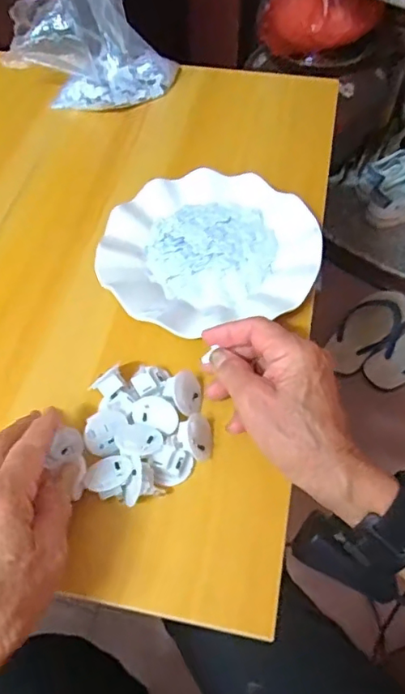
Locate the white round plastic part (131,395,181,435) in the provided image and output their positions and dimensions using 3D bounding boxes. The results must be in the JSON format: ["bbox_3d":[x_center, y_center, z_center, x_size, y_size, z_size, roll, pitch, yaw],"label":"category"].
[{"bbox_3d":[-0.032,0.047,0.389,0.033,0.008,0.026,26,70,3],"label":"white round plastic part"}]

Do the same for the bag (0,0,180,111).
[{"bbox_3d":[-0.126,-0.341,0.602,0.157,0.112,0.121,18,60,14],"label":"bag"}]

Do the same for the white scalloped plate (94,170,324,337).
[{"bbox_3d":[0.006,-0.085,0.481,0.183,0.025,0.170,-1,57,2],"label":"white scalloped plate"}]

